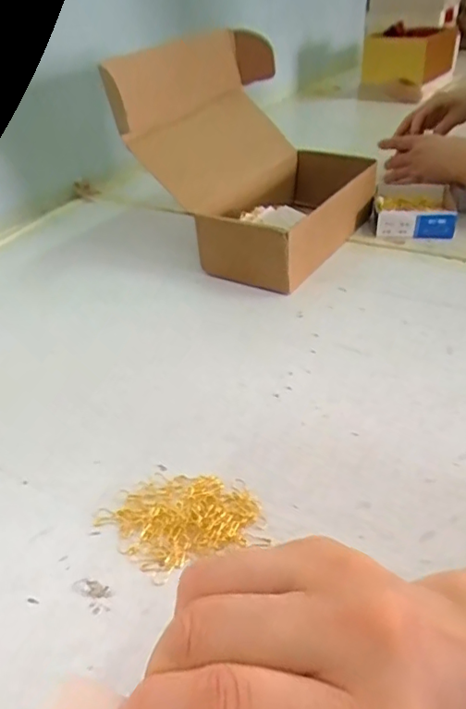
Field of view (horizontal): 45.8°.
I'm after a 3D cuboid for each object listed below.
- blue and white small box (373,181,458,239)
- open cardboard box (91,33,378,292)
[{"bbox_3d":[0.241,-0.193,0.737,0.106,0.034,0.120,7,36,15],"label":"blue and white small box"},{"bbox_3d":[0.033,-0.252,0.687,0.225,0.231,0.294,17,40,27],"label":"open cardboard box"}]

